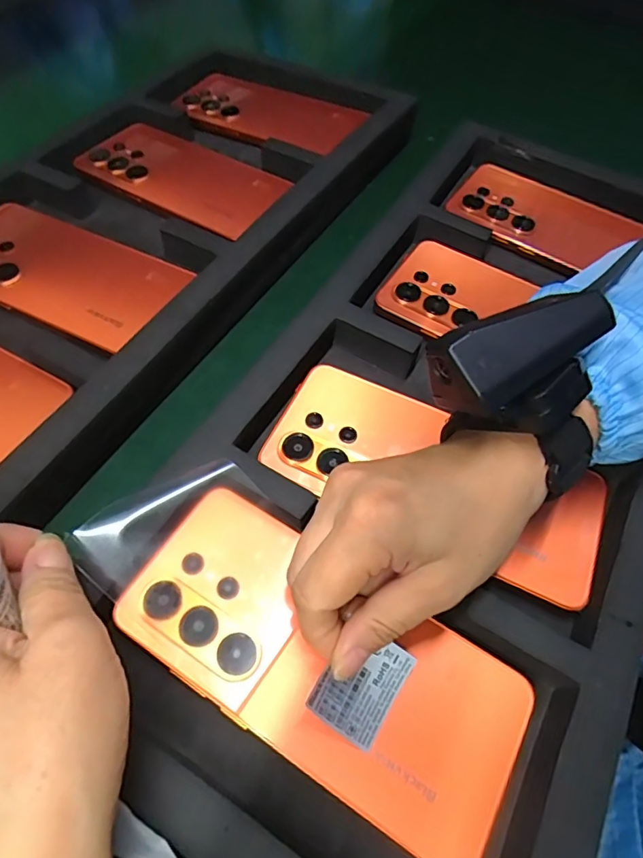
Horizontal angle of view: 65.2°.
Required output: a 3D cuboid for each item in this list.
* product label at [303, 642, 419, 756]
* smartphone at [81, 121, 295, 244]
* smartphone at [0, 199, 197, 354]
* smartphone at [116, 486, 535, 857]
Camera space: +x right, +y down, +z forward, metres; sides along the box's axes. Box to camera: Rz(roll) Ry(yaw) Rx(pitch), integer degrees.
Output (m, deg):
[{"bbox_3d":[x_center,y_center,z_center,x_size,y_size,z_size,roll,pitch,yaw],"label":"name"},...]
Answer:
[{"bbox_3d":[0.016,0.102,0.202,0.033,0.005,0.039,39,68,-6],"label":"product label"},{"bbox_3d":[-0.108,-0.196,0.383,0.168,0.010,0.080,31,62,16],"label":"smartphone"},{"bbox_3d":[-0.169,-0.104,0.321,0.156,0.008,0.078,22,60,15],"label":"smartphone"},{"bbox_3d":[-0.001,0.096,0.214,0.170,0.009,0.077,30,62,11],"label":"smartphone"}]

